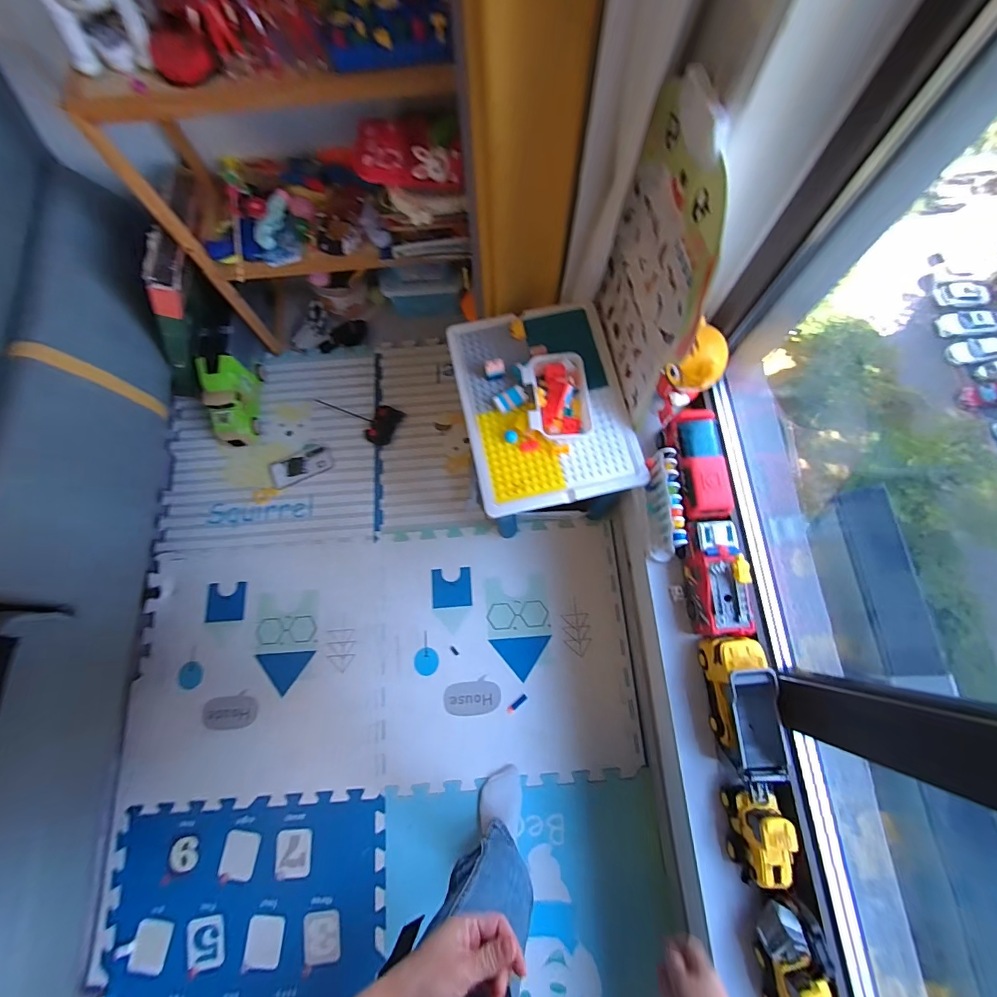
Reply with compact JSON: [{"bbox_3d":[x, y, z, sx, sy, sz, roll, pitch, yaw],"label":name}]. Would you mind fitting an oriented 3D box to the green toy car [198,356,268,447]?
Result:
[{"bbox_3d":[-0.717,-0.277,1.171,0.099,0.153,0.242,-2,75,1],"label":"green toy car"}]

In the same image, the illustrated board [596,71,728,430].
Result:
[{"bbox_3d":[0.238,-0.350,0.671,0.020,0.435,0.308,-8,73,-2],"label":"illustrated board"}]

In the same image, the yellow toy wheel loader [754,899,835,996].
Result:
[{"bbox_3d":[0.411,0.647,0.597,0.078,0.094,0.171,-4,75,1],"label":"yellow toy wheel loader"}]

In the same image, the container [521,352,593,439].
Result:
[{"bbox_3d":[0.110,-0.194,0.822,0.118,0.047,0.158,-7,75,0],"label":"container"}]

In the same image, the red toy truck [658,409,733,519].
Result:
[{"bbox_3d":[0.354,-0.051,0.780,0.086,0.086,0.190,-5,75,0],"label":"red toy truck"}]

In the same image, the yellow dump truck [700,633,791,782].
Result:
[{"bbox_3d":[0.386,0.327,0.691,0.076,0.086,0.210,-6,75,0],"label":"yellow dump truck"}]

